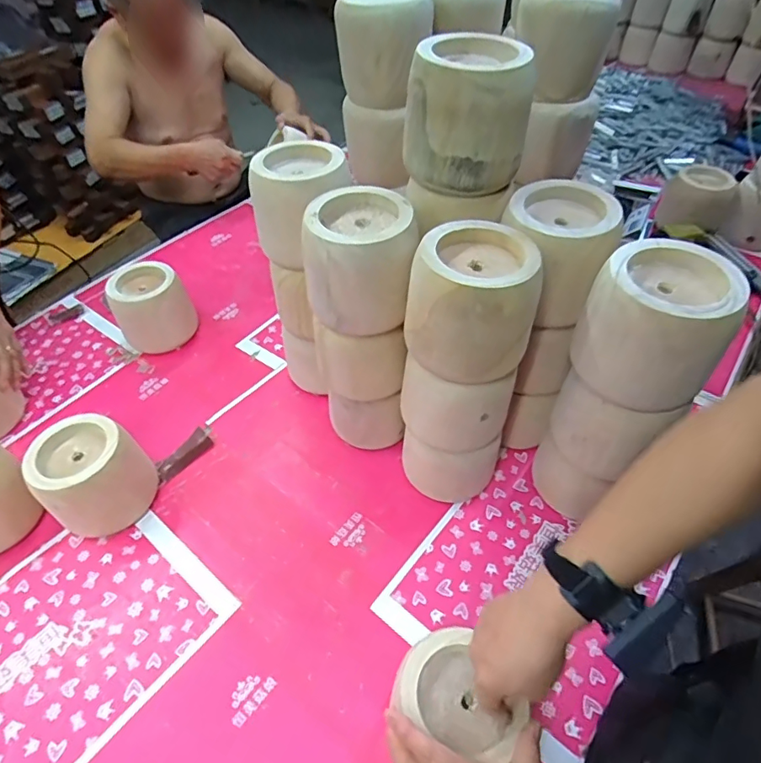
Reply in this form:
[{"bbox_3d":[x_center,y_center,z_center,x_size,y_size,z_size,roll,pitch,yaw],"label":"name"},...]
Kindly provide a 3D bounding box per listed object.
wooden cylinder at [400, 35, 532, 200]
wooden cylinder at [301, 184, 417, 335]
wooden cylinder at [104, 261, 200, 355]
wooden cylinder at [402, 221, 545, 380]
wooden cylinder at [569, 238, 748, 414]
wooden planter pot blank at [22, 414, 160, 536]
[{"bbox_3d":[0.095,-0.295,0.556,0.134,0.129,0.119,7,48,8],"label":"wooden cylinder"},{"bbox_3d":[-0.020,-0.141,0.588,0.123,0.120,0.120,9,49,10],"label":"wooden cylinder"},{"bbox_3d":[-0.427,-0.134,0.941,0.116,0.133,0.125,1,49,5],"label":"wooden cylinder"},{"bbox_3d":[0.100,-0.086,0.535,0.123,0.121,0.127,18,51,18],"label":"wooden cylinder"},{"bbox_3d":[0.272,-0.059,0.507,0.119,0.119,0.115,24,53,22],"label":"wooden cylinder"},{"bbox_3d":[-0.404,0.134,0.708,0.123,0.142,0.128,-2,49,2],"label":"wooden planter pot blank"}]

